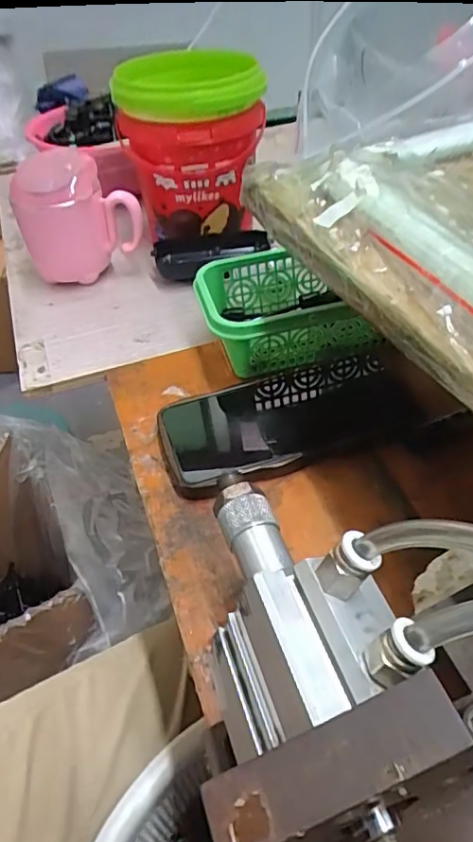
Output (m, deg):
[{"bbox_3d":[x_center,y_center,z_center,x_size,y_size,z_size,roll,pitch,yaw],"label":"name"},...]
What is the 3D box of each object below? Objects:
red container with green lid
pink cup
[{"bbox_3d":[-0.038,-0.252,0.521,0.135,0.157,0.131,-14,45,-10],"label":"red container with green lid"},{"bbox_3d":[-0.141,-0.183,0.495,0.107,0.105,0.067,-17,45,-13],"label":"pink cup"}]

